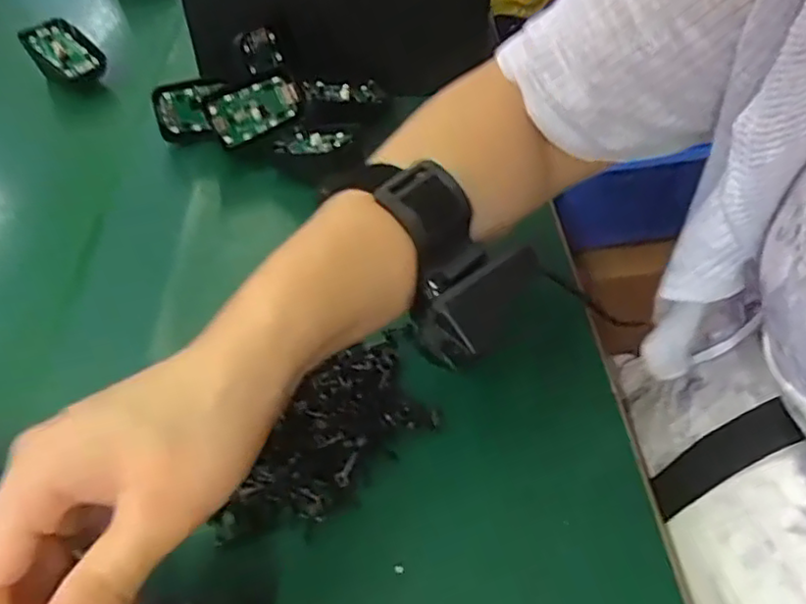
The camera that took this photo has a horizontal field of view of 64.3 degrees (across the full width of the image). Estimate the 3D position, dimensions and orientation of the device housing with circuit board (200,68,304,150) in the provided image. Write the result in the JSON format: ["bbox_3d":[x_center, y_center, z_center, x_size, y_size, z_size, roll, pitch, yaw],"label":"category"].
[{"bbox_3d":[-0.106,-0.141,0.466,0.070,0.039,0.011,-31,23,-19],"label":"device housing with circuit board"}]

